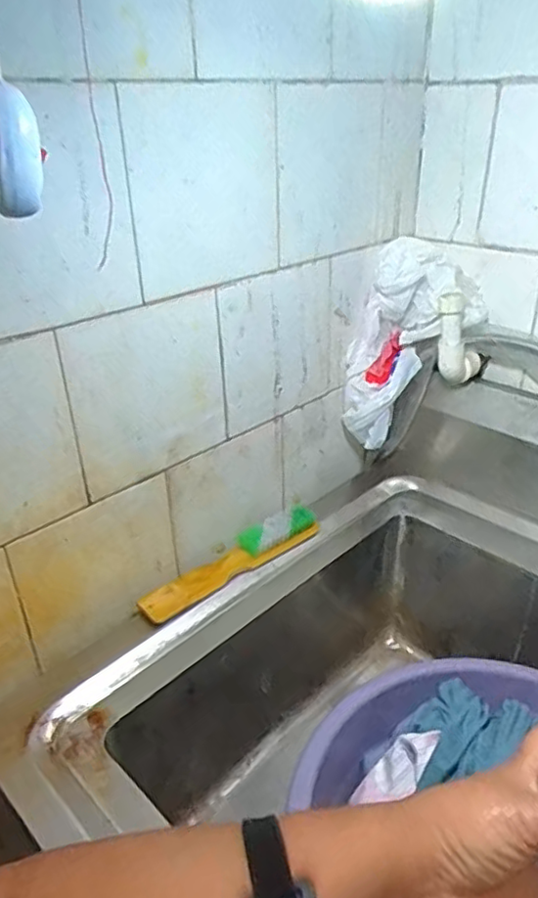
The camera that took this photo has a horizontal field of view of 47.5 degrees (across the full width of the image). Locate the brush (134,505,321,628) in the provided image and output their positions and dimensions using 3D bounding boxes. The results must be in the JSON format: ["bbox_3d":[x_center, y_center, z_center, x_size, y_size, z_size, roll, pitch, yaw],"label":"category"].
[{"bbox_3d":[-0.034,0.109,0.600,0.201,0.036,0.033,-24,36,-34],"label":"brush"}]

